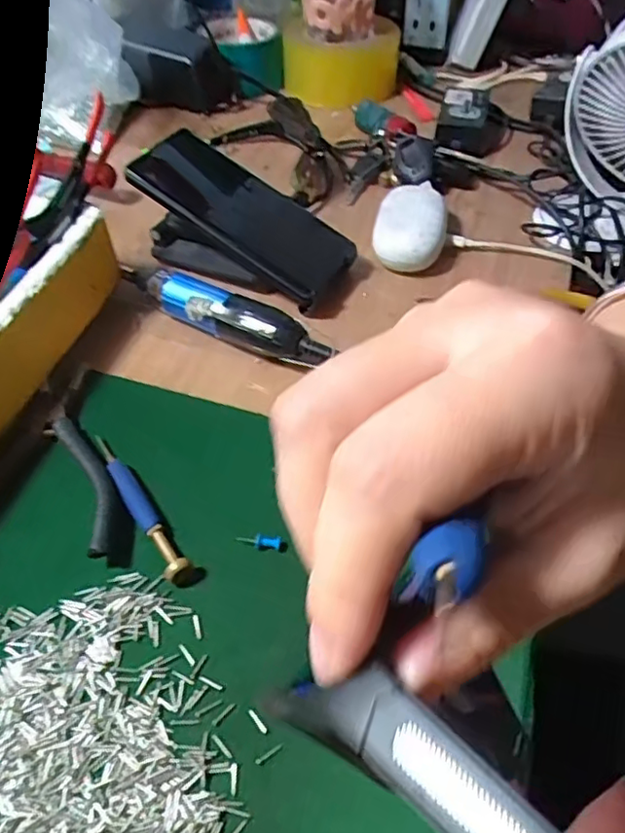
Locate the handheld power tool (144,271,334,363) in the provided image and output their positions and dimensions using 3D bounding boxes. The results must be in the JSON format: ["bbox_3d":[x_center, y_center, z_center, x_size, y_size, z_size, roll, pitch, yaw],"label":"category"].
[{"bbox_3d":[-0.057,-0.064,0.424,0.145,0.036,0.032,24,54,20],"label":"handheld power tool"}]

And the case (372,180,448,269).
[{"bbox_3d":[0.080,-0.152,0.501,0.055,0.034,0.084,9,50,9],"label":"case"}]

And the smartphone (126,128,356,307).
[{"bbox_3d":[-0.052,-0.152,0.463,0.167,0.017,0.072,34,55,0],"label":"smartphone"}]

